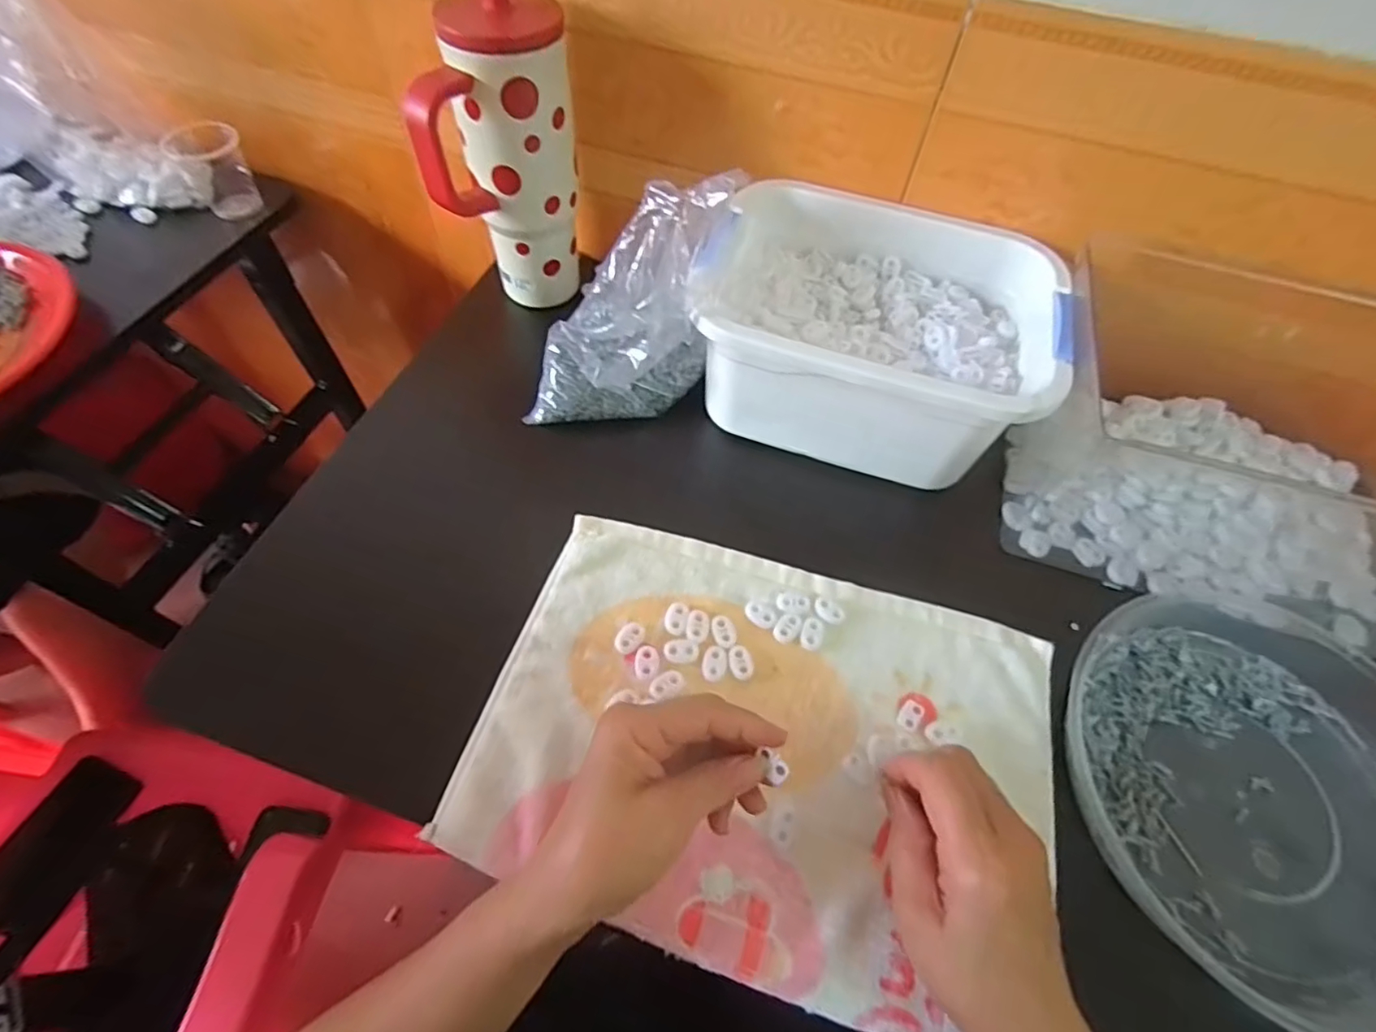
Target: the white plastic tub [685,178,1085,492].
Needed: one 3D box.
[{"bbox_3d":[0.134,-0.139,0.473,0.239,0.112,0.183,19,59,9],"label":"white plastic tub"}]

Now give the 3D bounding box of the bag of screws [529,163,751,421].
[{"bbox_3d":[-0.045,-0.159,0.464,0.141,0.145,0.117,6,58,1],"label":"bag of screws"}]

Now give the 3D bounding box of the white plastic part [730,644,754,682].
[{"bbox_3d":[0.034,0.092,0.389,0.014,0.004,0.022,-7,59,-8],"label":"white plastic part"}]

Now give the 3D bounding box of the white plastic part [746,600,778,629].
[{"bbox_3d":[0.048,0.065,0.407,0.022,0.004,0.014,34,62,17],"label":"white plastic part"}]

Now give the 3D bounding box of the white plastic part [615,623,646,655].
[{"bbox_3d":[-0.037,0.078,0.394,0.015,0.004,0.021,31,62,16],"label":"white plastic part"}]

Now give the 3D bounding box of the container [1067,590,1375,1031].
[{"bbox_3d":[0.339,0.160,0.363,0.212,0.050,0.225,1,58,-2],"label":"container"}]

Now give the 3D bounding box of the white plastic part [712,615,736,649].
[{"bbox_3d":[0.024,0.074,0.400,0.014,0.004,0.022,-10,59,-9],"label":"white plastic part"}]

